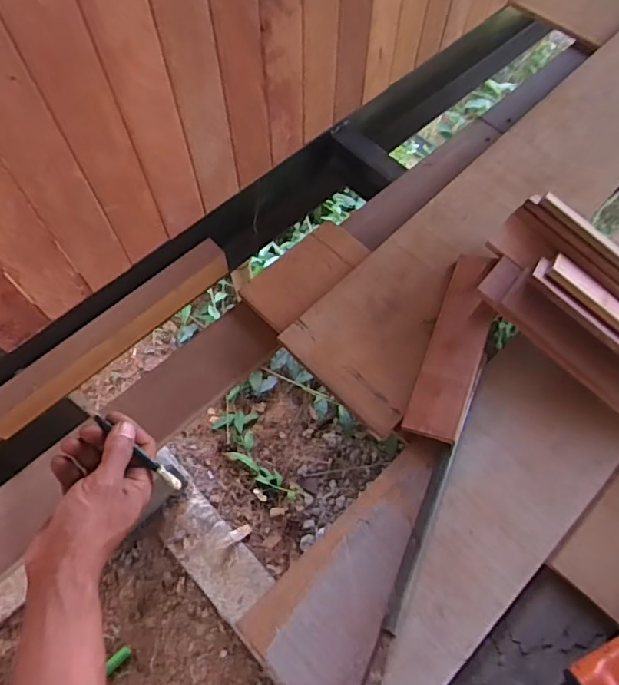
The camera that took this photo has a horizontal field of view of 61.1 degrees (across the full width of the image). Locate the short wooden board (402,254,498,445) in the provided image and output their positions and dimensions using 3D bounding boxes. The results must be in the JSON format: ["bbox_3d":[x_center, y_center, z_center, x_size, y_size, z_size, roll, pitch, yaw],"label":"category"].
[{"bbox_3d":[0.194,-0.003,0.682,0.069,0.022,0.282,9,61,29],"label":"short wooden board"}]

